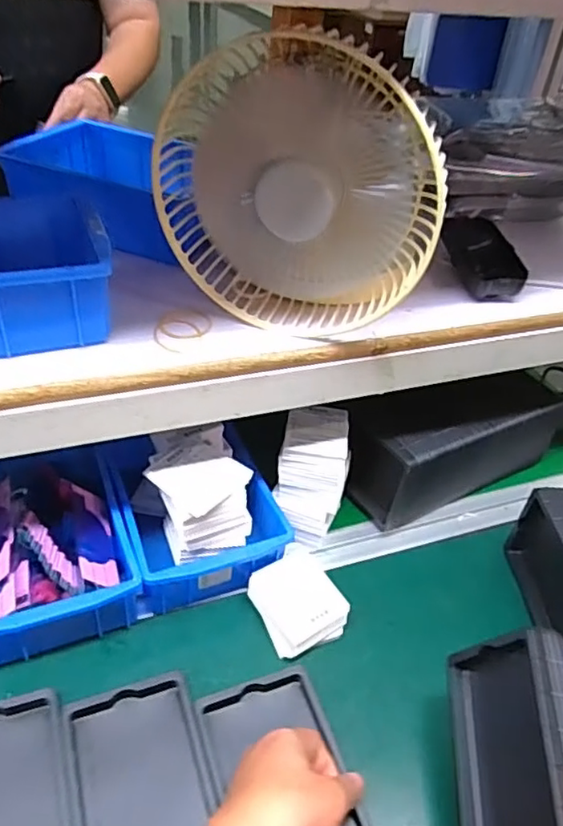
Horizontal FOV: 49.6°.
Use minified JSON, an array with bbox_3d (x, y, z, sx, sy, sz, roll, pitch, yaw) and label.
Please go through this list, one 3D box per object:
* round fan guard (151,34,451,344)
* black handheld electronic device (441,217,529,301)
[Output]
[{"bbox_3d":[0.013,-0.150,0.429,0.193,0.180,0.062,9,39,4],"label":"round fan guard"},{"bbox_3d":[0.182,-0.150,0.569,0.055,0.028,0.131,4,39,-3],"label":"black handheld electronic device"}]

